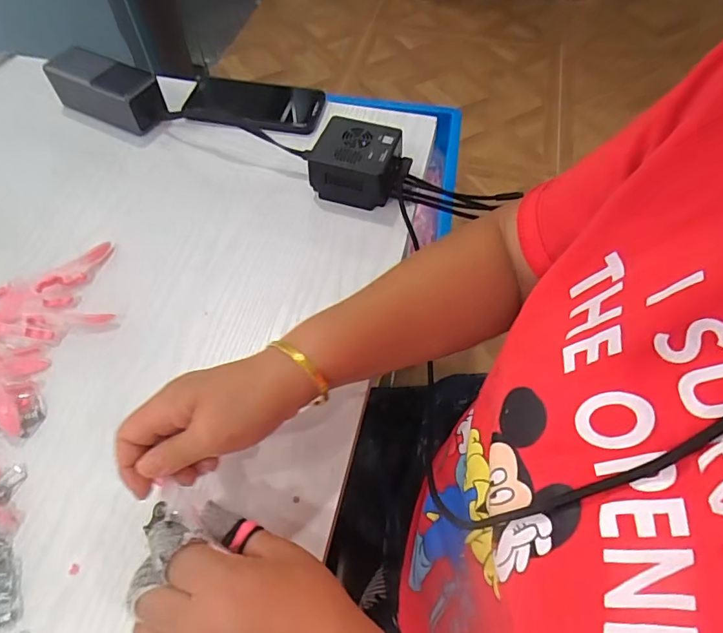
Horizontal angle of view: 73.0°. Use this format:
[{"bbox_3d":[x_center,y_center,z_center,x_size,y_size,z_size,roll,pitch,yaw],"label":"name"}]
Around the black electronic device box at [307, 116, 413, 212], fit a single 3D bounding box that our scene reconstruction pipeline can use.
[{"bbox_3d":[-0.001,-0.156,0.502,0.090,0.053,0.070,19,59,12],"label":"black electronic device box"}]

